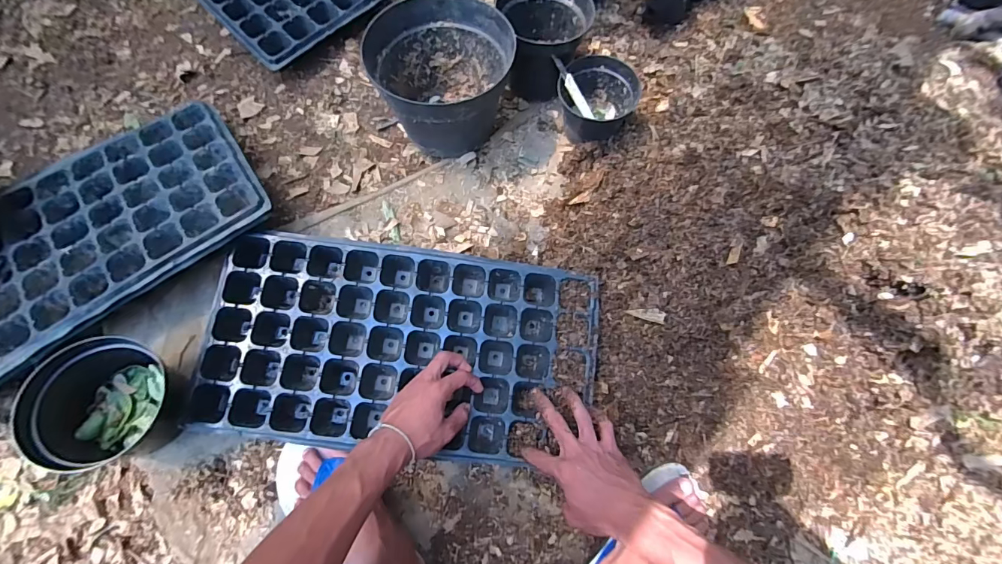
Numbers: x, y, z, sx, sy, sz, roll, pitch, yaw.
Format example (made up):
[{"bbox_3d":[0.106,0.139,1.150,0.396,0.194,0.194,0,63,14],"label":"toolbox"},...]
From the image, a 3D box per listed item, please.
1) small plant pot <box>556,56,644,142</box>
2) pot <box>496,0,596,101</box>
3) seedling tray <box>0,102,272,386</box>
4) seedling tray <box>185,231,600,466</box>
[{"bbox_3d":[0.157,-0.303,0.719,0.122,0.083,0.117,1,75,-4],"label":"small plant pot"},{"bbox_3d":[0.066,-0.417,0.734,0.145,0.121,0.145,1,75,-4],"label":"pot"},{"bbox_3d":[-0.600,-0.049,0.577,0.526,0.042,0.286,-39,77,-13],"label":"seedling tray"},{"bbox_3d":[-0.131,0.093,0.604,0.525,0.066,0.280,3,72,-3],"label":"seedling tray"}]

